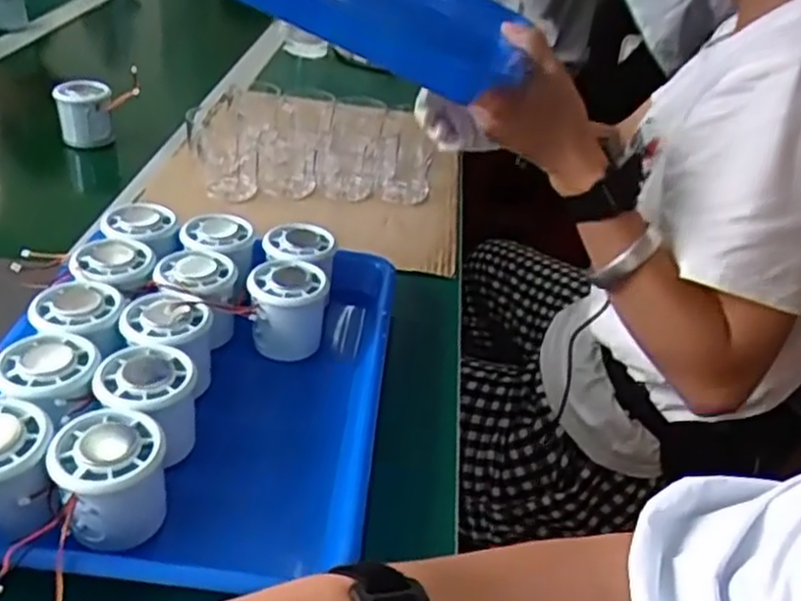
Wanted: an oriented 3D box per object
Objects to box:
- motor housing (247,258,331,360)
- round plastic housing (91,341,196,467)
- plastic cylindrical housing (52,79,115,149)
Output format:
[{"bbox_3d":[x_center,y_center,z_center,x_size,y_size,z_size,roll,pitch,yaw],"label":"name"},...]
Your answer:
[{"bbox_3d":[-0.084,0.009,0.556,0.056,0.061,0.058,-5,36,-17],"label":"motor housing"},{"bbox_3d":[-0.152,0.063,0.451,0.054,0.052,0.061,13,35,10],"label":"round plastic housing"},{"bbox_3d":[-0.355,-0.209,0.838,0.053,0.067,0.053,4,34,-3],"label":"plastic cylindrical housing"}]

